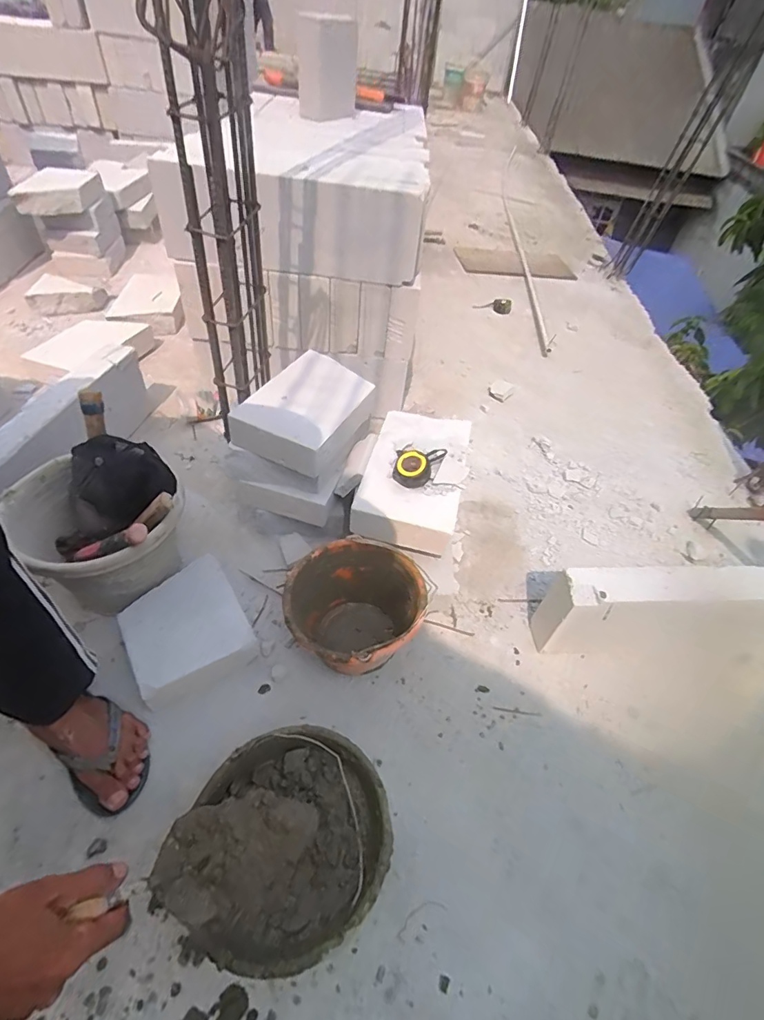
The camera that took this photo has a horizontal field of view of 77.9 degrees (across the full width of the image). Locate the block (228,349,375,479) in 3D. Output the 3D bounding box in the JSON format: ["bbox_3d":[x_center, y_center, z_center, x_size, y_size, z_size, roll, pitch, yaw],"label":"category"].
[{"bbox_3d":[-0.157,-0.218,1.025,0.217,0.083,0.305,23,49,12],"label":"block"}]

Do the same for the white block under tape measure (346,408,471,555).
[{"bbox_3d":[0.068,-0.074,1.025,0.208,0.088,0.354,14,48,5],"label":"white block under tape measure"}]

